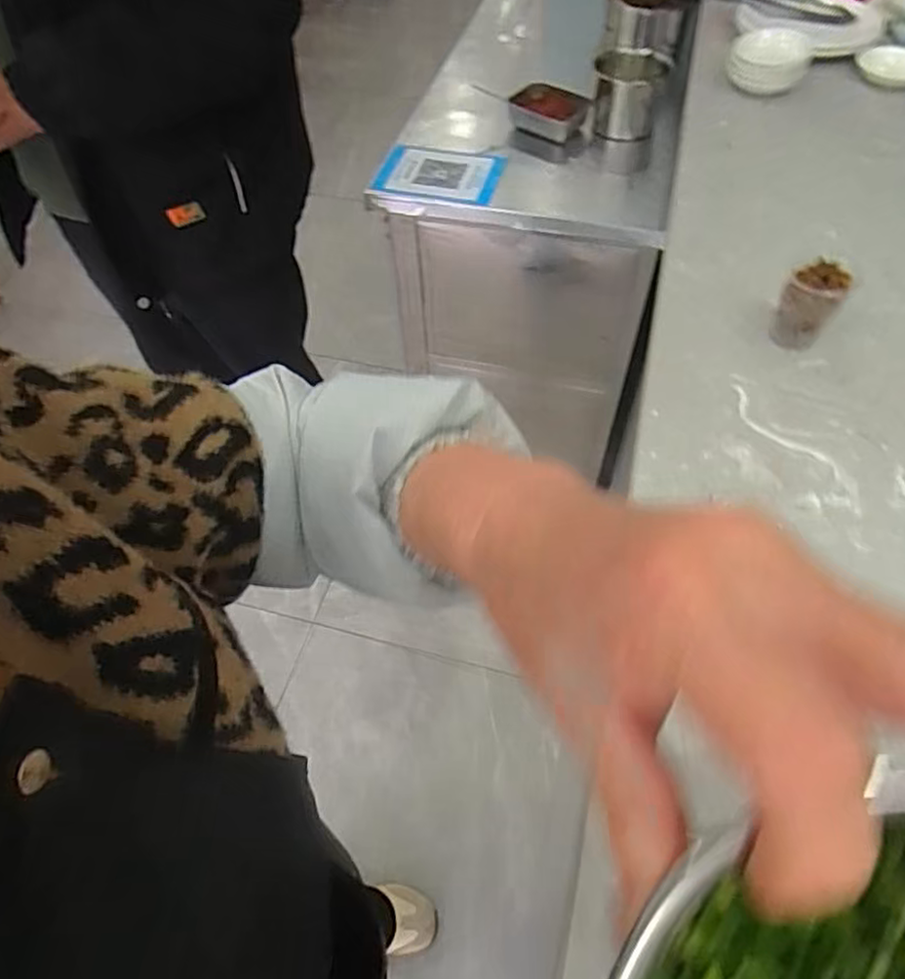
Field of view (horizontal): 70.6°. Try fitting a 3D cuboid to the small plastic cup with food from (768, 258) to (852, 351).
[{"bbox_3d":[0.329,-0.169,0.592,0.046,0.075,0.051,28,62,20],"label":"small plastic cup with food"}]

